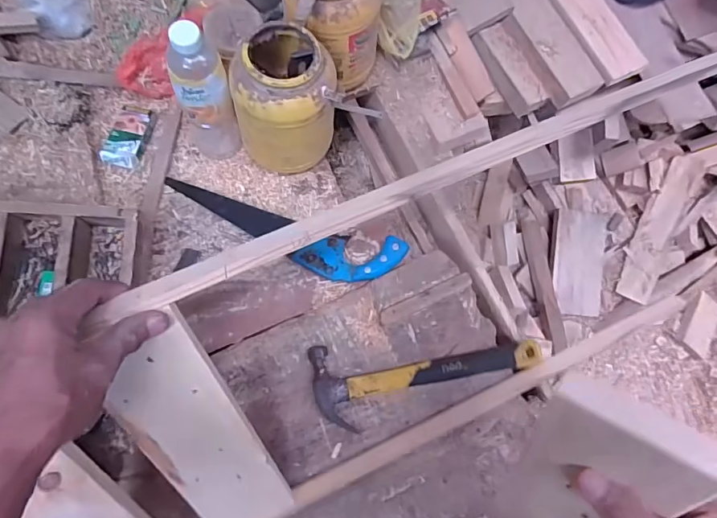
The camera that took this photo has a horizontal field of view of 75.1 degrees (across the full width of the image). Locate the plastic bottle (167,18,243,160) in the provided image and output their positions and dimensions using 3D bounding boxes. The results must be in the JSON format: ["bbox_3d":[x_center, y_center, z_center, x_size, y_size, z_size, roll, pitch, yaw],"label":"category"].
[{"bbox_3d":[-0.233,-0.240,0.701,0.076,0.257,0.077,-26,68,-12],"label":"plastic bottle"}]

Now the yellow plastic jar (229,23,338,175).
[{"bbox_3d":[-0.117,-0.250,0.732,0.147,0.203,0.150,0,65,-1],"label":"yellow plastic jar"}]

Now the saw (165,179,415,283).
[{"bbox_3d":[-0.130,-0.040,0.772,0.412,0.027,0.089,15,66,6],"label":"saw"}]

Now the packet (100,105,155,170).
[{"bbox_3d":[-0.400,-0.211,0.809,0.061,0.025,0.112,12,65,5],"label":"packet"}]

